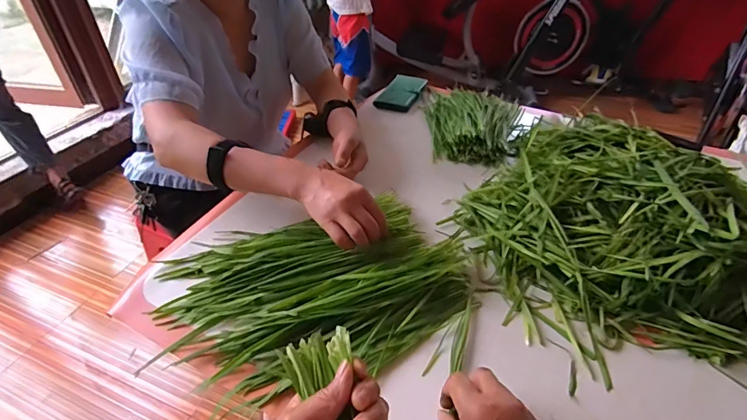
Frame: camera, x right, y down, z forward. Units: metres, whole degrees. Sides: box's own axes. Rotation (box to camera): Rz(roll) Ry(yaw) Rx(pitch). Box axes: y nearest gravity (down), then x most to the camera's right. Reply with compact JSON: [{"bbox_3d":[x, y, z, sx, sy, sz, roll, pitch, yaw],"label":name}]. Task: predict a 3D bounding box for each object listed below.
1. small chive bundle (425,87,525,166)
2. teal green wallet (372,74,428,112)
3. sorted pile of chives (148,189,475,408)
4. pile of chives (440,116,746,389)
[{"bbox_3d":[0.191,-0.186,0.832,0.169,0.059,0.275,5,40,7],"label":"small chive bundle"},{"bbox_3d":[0.067,-0.263,0.943,0.078,0.021,0.143,16,42,20],"label":"teal green wallet"},{"bbox_3d":[-0.069,0.085,0.516,0.356,0.041,0.244,-14,41,-16],"label":"sorted pile of chives"},{"bbox_3d":[0.338,0.014,0.534,0.410,0.121,0.324,-3,40,-3],"label":"pile of chives"}]

